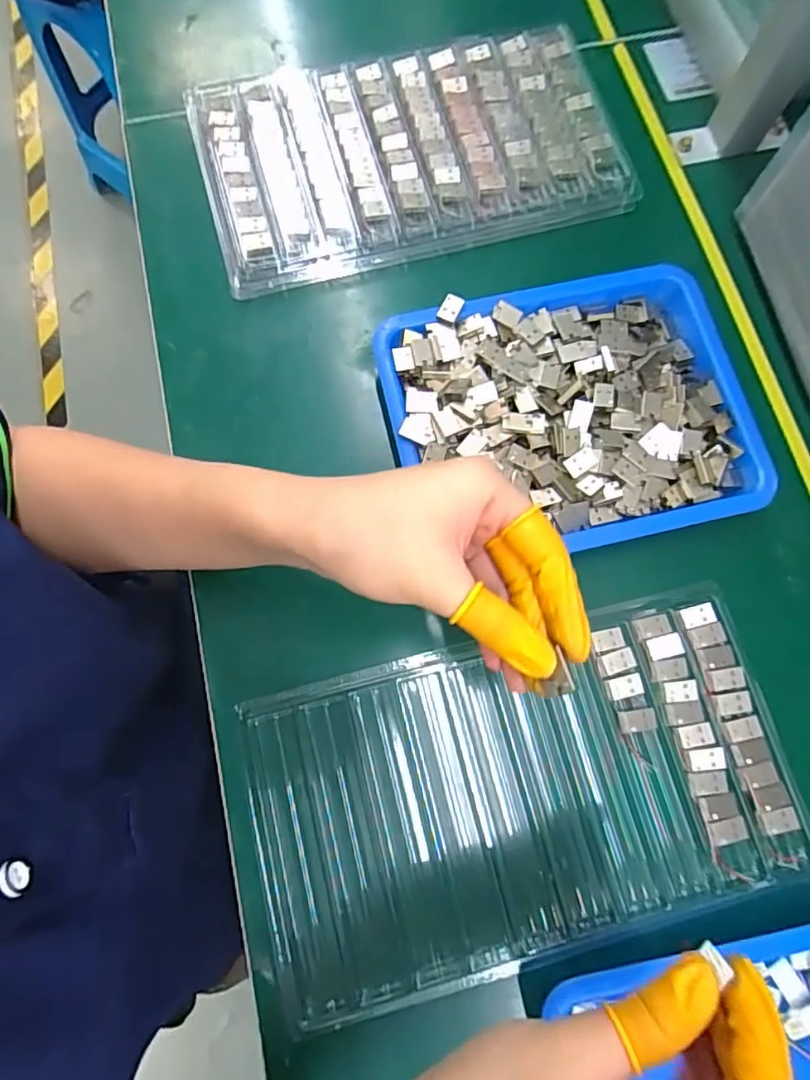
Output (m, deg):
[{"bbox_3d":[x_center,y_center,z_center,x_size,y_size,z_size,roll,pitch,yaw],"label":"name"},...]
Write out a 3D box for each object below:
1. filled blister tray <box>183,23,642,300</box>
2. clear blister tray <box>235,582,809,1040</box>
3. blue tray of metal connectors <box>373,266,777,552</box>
[{"bbox_3d":[0.004,-0.279,0.400,0.287,0.022,0.160,-14,77,-2],"label":"filled blister tray"},{"bbox_3d":[0.063,0.137,0.309,0.288,0.024,0.161,-15,77,-2],"label":"clear blister tray"},{"bbox_3d":[0.104,-0.079,0.351,0.220,0.032,0.168,-12,77,-2],"label":"blue tray of metal connectors"}]

